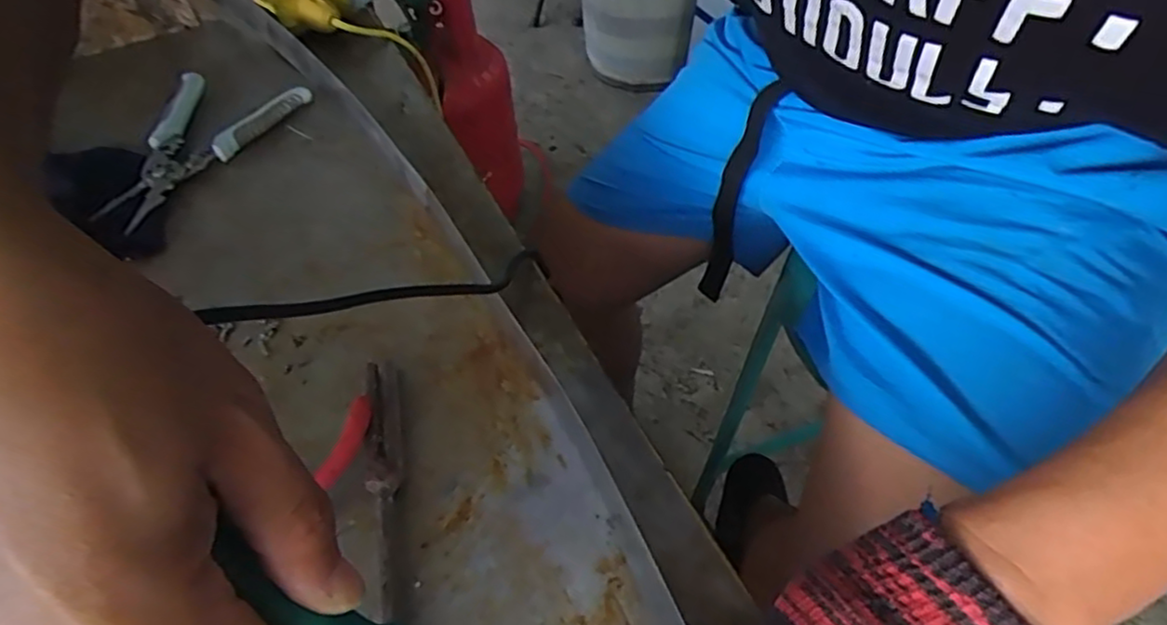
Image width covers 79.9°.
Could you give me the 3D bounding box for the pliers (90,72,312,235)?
[{"bbox_3d":[-0.335,-0.145,0.593,0.125,0.024,0.206,6,50,10],"label":"pliers"}]

